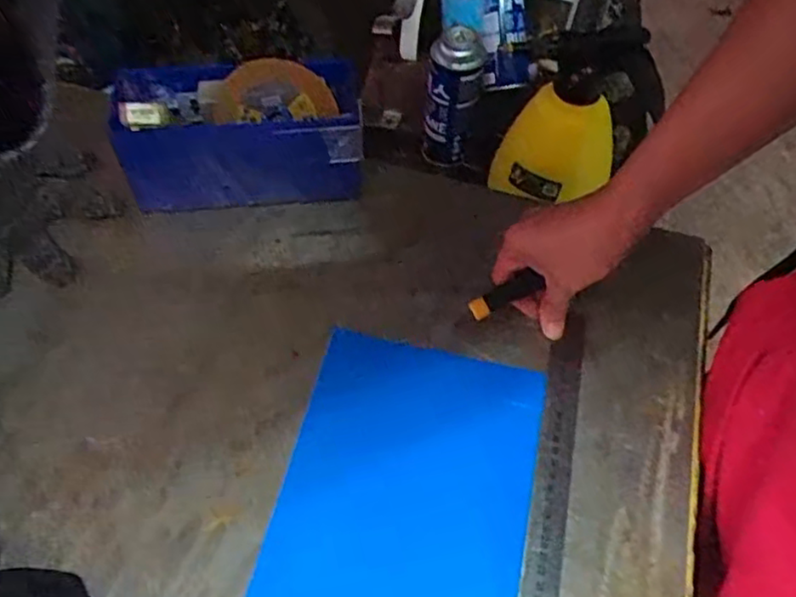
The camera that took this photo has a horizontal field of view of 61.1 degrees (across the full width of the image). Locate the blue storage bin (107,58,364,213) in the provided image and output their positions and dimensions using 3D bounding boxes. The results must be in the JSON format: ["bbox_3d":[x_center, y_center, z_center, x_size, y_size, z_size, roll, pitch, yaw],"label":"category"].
[{"bbox_3d":[-0.140,-0.148,0.610,0.209,0.131,0.078,-3,57,-6],"label":"blue storage bin"}]

